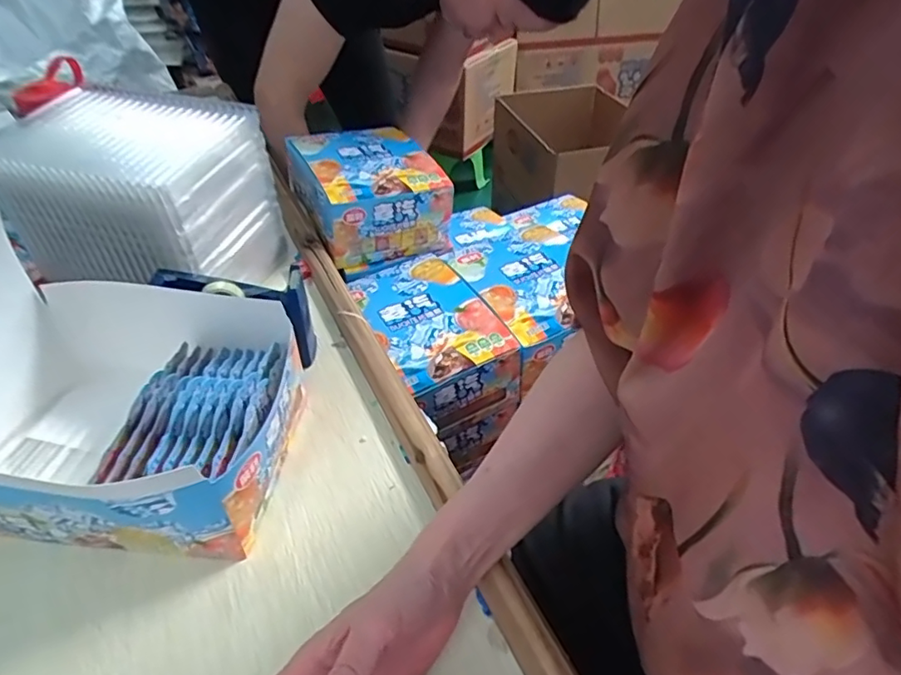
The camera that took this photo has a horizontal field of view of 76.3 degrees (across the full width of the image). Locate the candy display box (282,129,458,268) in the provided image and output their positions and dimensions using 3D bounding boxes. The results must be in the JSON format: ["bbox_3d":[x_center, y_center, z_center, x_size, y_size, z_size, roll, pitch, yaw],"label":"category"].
[{"bbox_3d":[-0.106,-0.189,0.733,0.155,0.093,0.183,-18,45,-21],"label":"candy display box"}]

